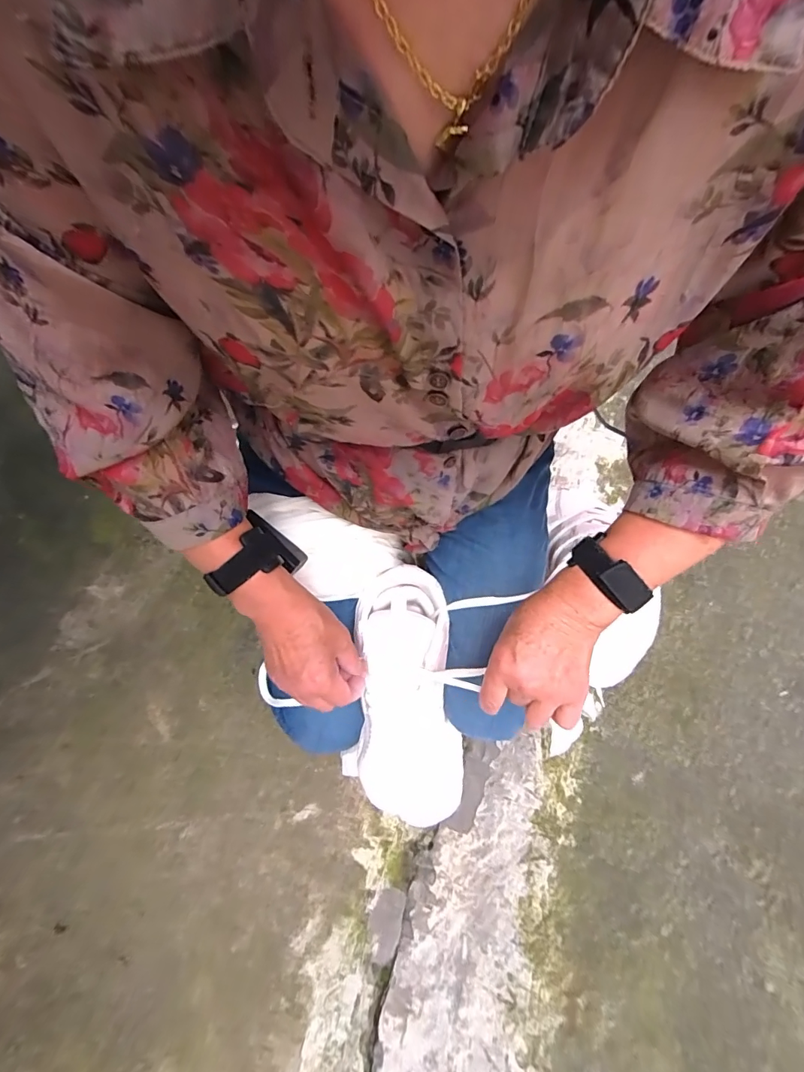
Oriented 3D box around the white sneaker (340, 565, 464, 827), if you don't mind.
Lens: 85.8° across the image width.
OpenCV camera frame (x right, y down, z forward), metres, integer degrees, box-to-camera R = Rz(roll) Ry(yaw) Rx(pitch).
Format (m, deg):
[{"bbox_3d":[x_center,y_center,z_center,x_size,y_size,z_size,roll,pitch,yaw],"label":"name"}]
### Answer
[{"bbox_3d":[0.005,0.179,0.464,0.122,0.086,0.280,-5,91,-2],"label":"white sneaker"}]

